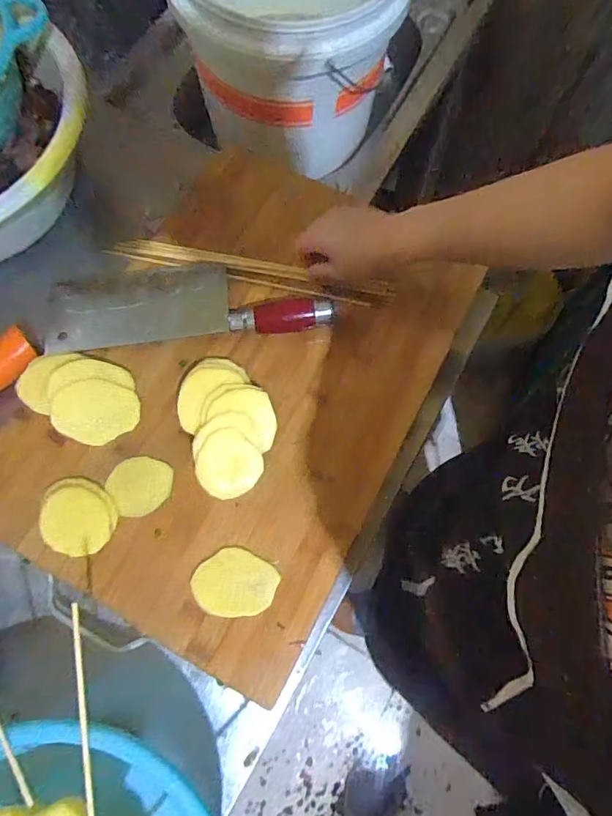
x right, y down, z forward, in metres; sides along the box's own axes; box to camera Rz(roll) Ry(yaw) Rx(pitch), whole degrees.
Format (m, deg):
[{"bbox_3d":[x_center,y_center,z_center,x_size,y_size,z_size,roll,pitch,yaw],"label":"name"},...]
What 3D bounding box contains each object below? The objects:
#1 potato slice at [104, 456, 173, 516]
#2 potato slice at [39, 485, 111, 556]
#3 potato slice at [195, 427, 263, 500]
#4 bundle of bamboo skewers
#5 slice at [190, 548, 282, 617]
[{"bbox_3d":[-0.156,0.071,0.449,0.058,0.004,0.053,0,71,-1],"label":"potato slice"},{"bbox_3d":[-0.211,0.103,0.436,0.060,0.004,0.061,-6,73,-9],"label":"potato slice"},{"bbox_3d":[-0.074,0.054,0.448,0.060,0.004,0.061,0,94,1],"label":"potato slice"},{"bbox_3d":[-0.063,-0.153,0.533,0.317,0.011,0.032,13,71,4],"label":"bundle of bamboo skewers"},{"bbox_3d":[-0.063,0.155,0.423,0.073,0.004,0.055,4,71,1],"label":"slice"}]

